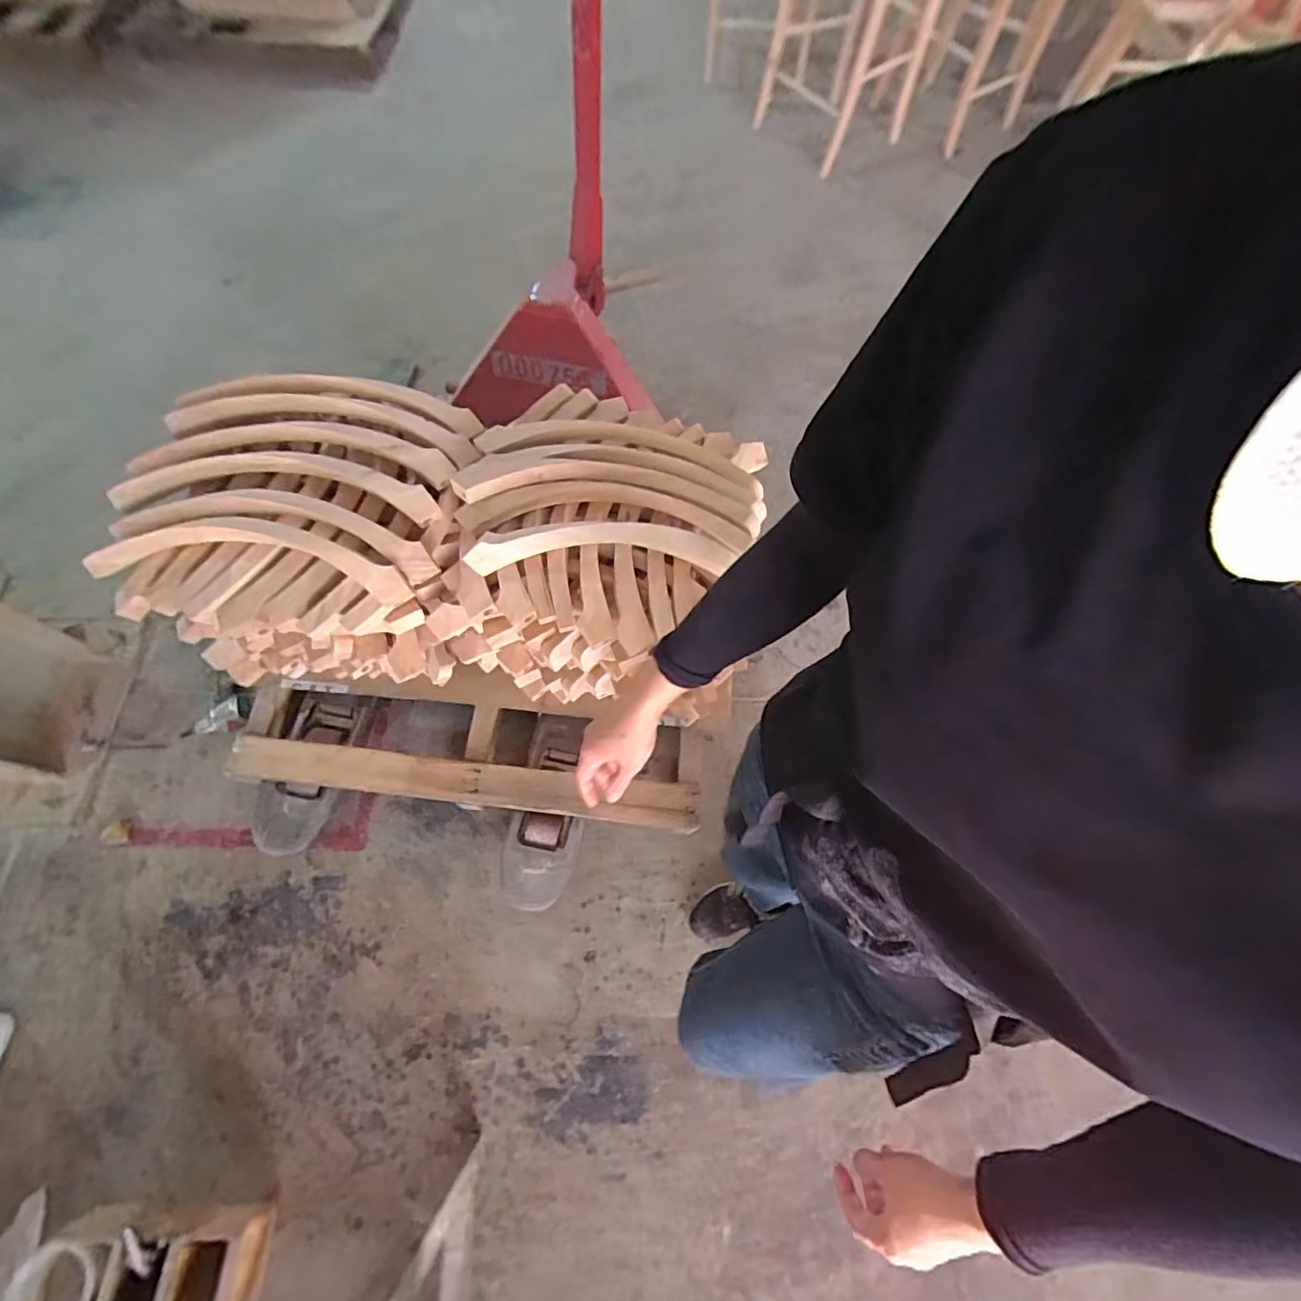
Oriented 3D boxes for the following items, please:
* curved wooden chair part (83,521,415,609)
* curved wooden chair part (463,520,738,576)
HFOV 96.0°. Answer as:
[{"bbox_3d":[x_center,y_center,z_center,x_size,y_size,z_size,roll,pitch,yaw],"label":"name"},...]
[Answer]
[{"bbox_3d":[-0.600,-0.136,0.890,0.462,0.105,0.098,3,68,4],"label":"curved wooden chair part"},{"bbox_3d":[-0.074,-0.168,0.936,0.421,0.075,0.070,-2,68,2],"label":"curved wooden chair part"}]

